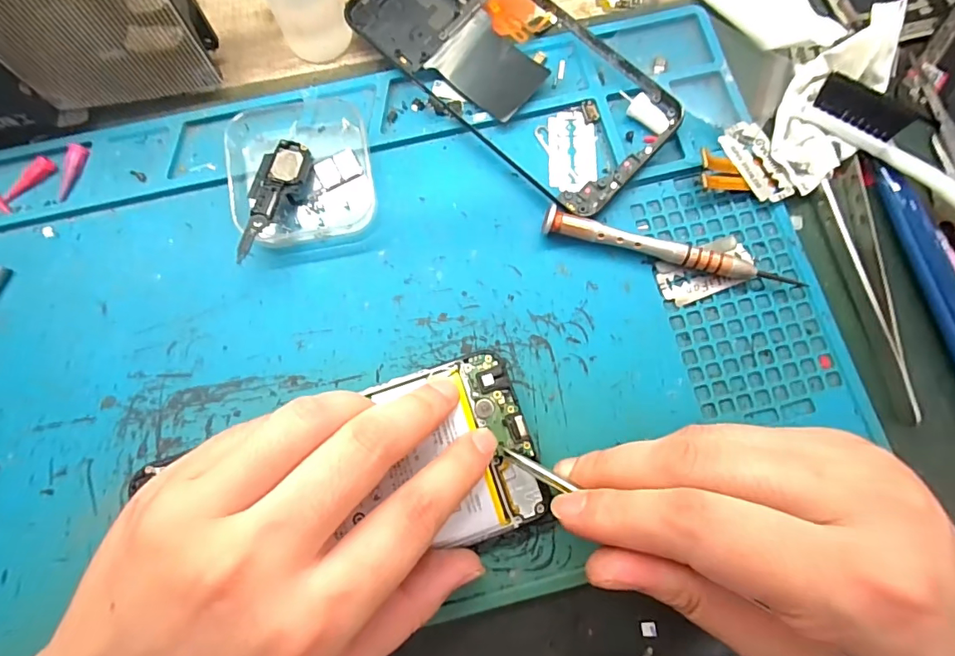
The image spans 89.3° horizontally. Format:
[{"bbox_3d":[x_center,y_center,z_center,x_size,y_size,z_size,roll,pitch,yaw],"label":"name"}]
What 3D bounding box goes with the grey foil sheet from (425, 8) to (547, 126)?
[{"bbox_3d":[0.006,-0.128,0.237,0.049,0.006,0.038,40,82,8],"label":"grey foil sheet"}]

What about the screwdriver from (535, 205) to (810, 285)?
[{"bbox_3d":[0.087,-0.034,0.215,0.116,0.013,0.011,13,79,4],"label":"screwdriver"}]

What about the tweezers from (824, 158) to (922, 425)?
[{"bbox_3d":[0.171,-0.019,0.211,0.018,0.008,0.117,-2,78,0],"label":"tweezers"}]

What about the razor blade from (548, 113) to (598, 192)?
[{"bbox_3d":[0.046,-0.086,0.233,0.023,0.004,0.042,0,78,1],"label":"razor blade"}]

